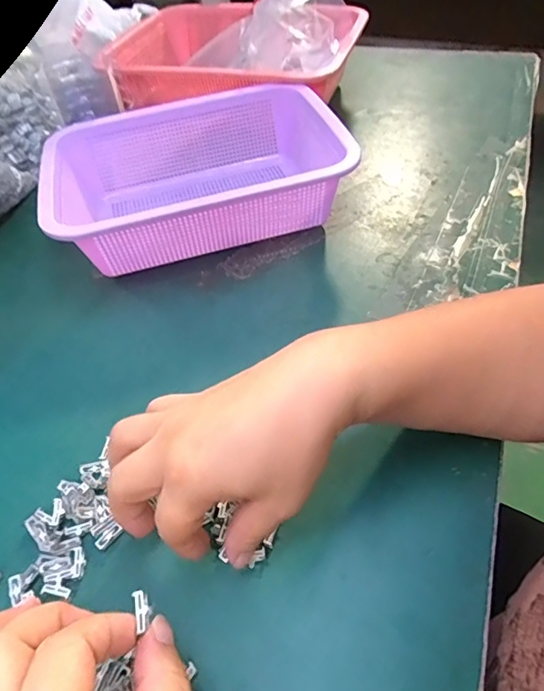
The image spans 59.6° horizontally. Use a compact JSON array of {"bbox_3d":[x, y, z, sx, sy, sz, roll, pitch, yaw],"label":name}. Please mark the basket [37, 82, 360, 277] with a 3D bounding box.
[{"bbox_3d":[-0.070,-0.156,0.455,0.256,0.092,0.189,-13,49,-6],"label":"basket"}]

